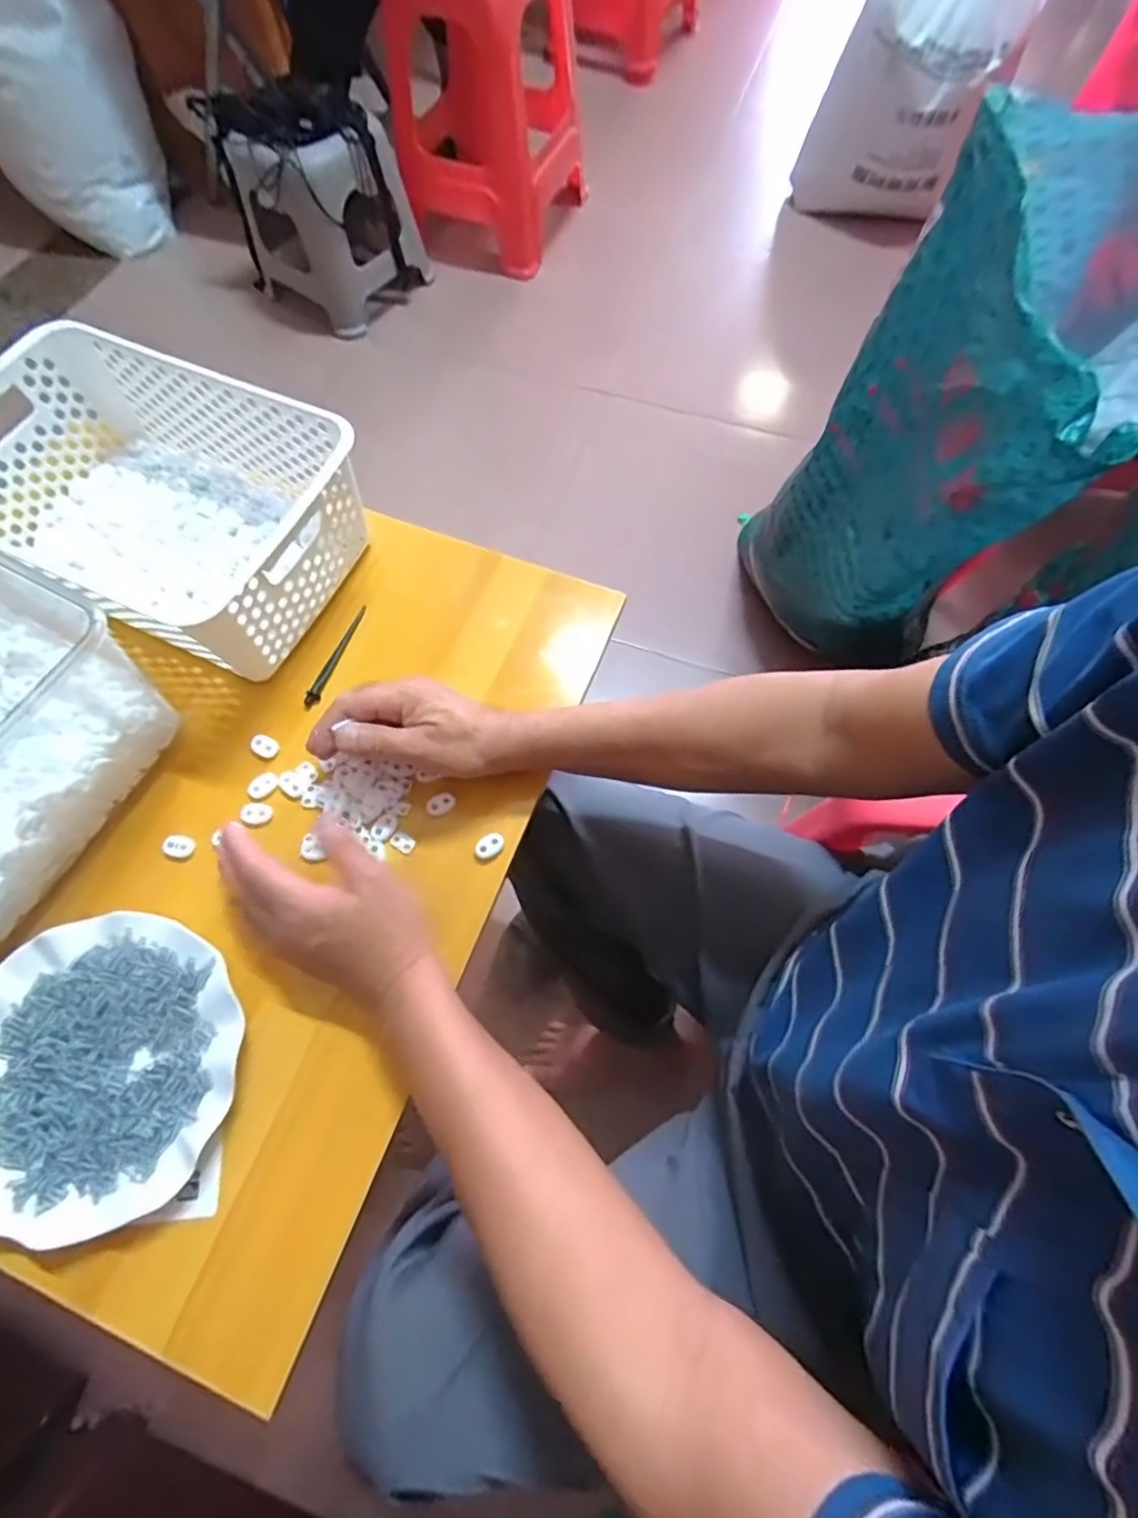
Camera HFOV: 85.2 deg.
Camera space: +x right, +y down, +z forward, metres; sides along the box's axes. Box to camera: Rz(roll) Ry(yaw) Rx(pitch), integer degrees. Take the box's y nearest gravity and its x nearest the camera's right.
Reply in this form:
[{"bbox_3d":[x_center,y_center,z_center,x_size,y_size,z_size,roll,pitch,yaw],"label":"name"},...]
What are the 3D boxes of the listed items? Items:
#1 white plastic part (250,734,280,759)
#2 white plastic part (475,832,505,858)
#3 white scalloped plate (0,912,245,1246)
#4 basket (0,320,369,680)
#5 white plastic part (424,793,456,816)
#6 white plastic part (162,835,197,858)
[{"bbox_3d":[-0.244,-0.010,0.496,0.022,0.005,0.016,29,71,12],"label":"white plastic part"},{"bbox_3d":[-0.060,0.066,0.467,0.023,0.005,0.016,-29,70,-11],"label":"white plastic part"},{"bbox_3d":[-0.307,0.197,0.399,0.180,0.013,0.177,-9,68,-3],"label":"white scalloped plate"},{"bbox_3d":[-0.337,-0.222,0.520,0.307,0.104,0.185,23,70,9],"label":"basket"},{"bbox_3d":[-0.099,0.035,0.480,0.023,0.005,0.016,-23,70,-9],"label":"white plastic part"},{"bbox_3d":[-0.295,0.066,0.468,0.025,0.006,0.017,18,69,8],"label":"white plastic part"}]

